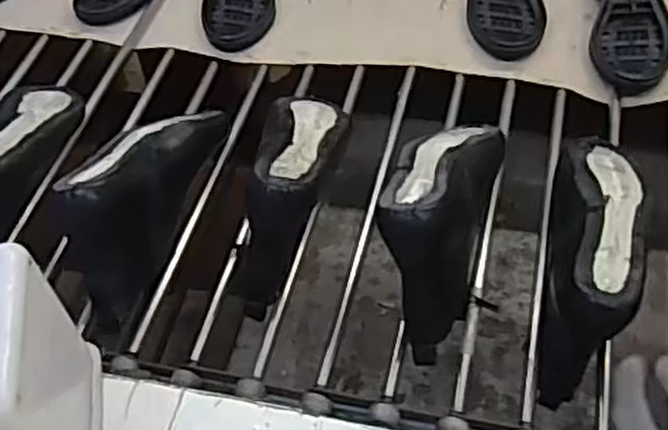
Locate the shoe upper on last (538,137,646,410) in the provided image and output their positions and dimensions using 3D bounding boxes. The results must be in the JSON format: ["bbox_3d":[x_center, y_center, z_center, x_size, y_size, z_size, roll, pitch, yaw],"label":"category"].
[{"bbox_3d":[0.233,0.030,0.698,0.082,0.116,0.254,5,52,14],"label":"shoe upper on last"}]

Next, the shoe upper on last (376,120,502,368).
[{"bbox_3d":[0.097,-0.004,0.693,0.094,0.109,0.246,3,52,12],"label":"shoe upper on last"}]

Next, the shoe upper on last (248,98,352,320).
[{"bbox_3d":[-0.039,-0.037,0.730,0.086,0.105,0.239,0,51,10],"label":"shoe upper on last"}]

